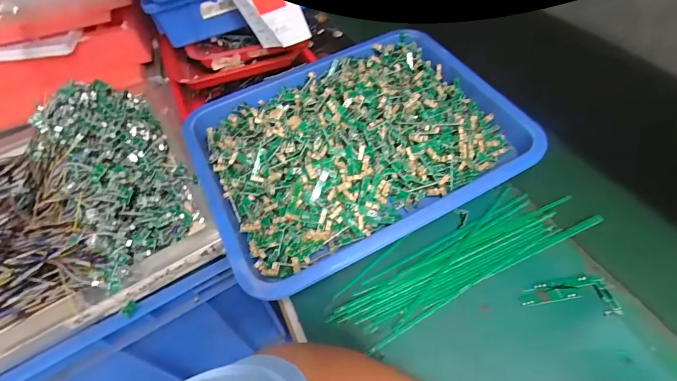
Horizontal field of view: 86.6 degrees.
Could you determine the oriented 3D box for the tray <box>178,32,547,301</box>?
[{"bbox_3d":[0.020,-0.085,0.518,0.444,0.063,0.345,-24,53,-13],"label":"tray"}]

